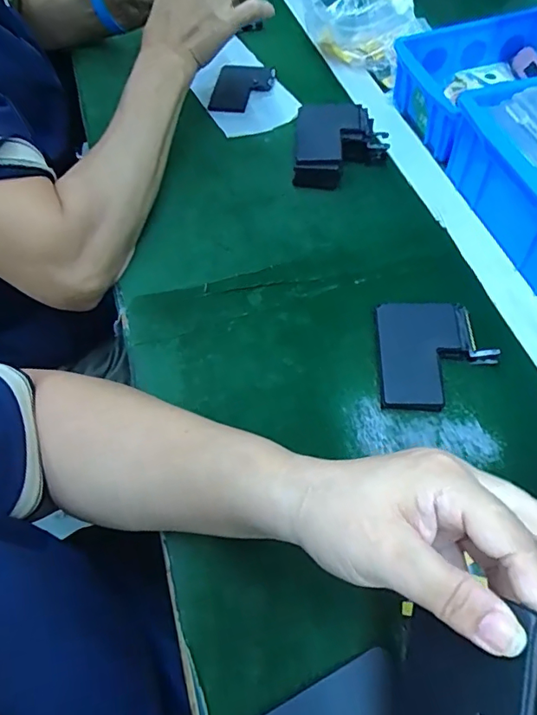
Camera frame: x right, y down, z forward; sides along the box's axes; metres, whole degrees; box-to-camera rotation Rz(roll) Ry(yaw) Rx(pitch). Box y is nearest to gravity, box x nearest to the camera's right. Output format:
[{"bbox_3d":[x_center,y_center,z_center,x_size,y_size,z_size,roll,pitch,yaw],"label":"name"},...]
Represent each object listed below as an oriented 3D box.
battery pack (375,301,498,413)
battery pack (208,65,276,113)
[{"bbox_3d":[0.125,0.001,0.383,0.085,0.019,0.091,2,59,4],"label":"battery pack"},{"bbox_3d":[-0.030,-0.314,0.590,0.066,0.007,0.092,7,59,7],"label":"battery pack"}]

